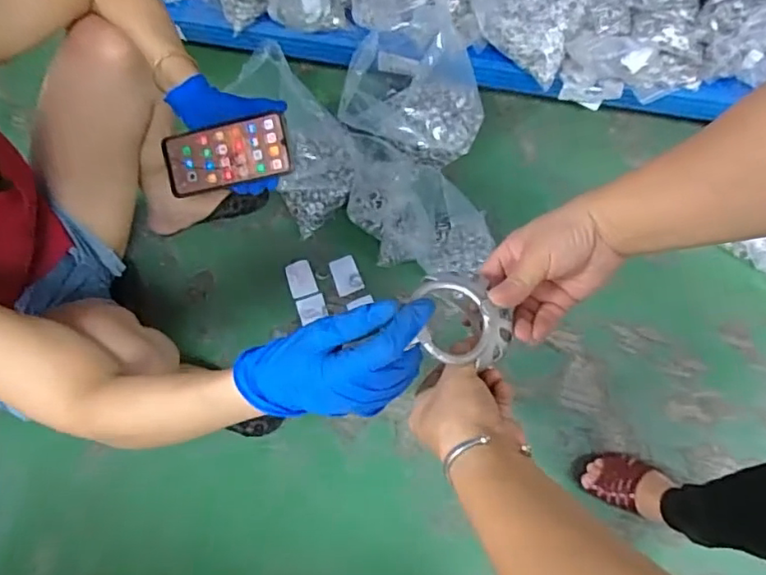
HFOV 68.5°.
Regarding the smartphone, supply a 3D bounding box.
[{"bbox_3d":[-0.202,-0.167,0.721,0.171,0.009,0.074,-7,101,13],"label":"smartphone"}]

